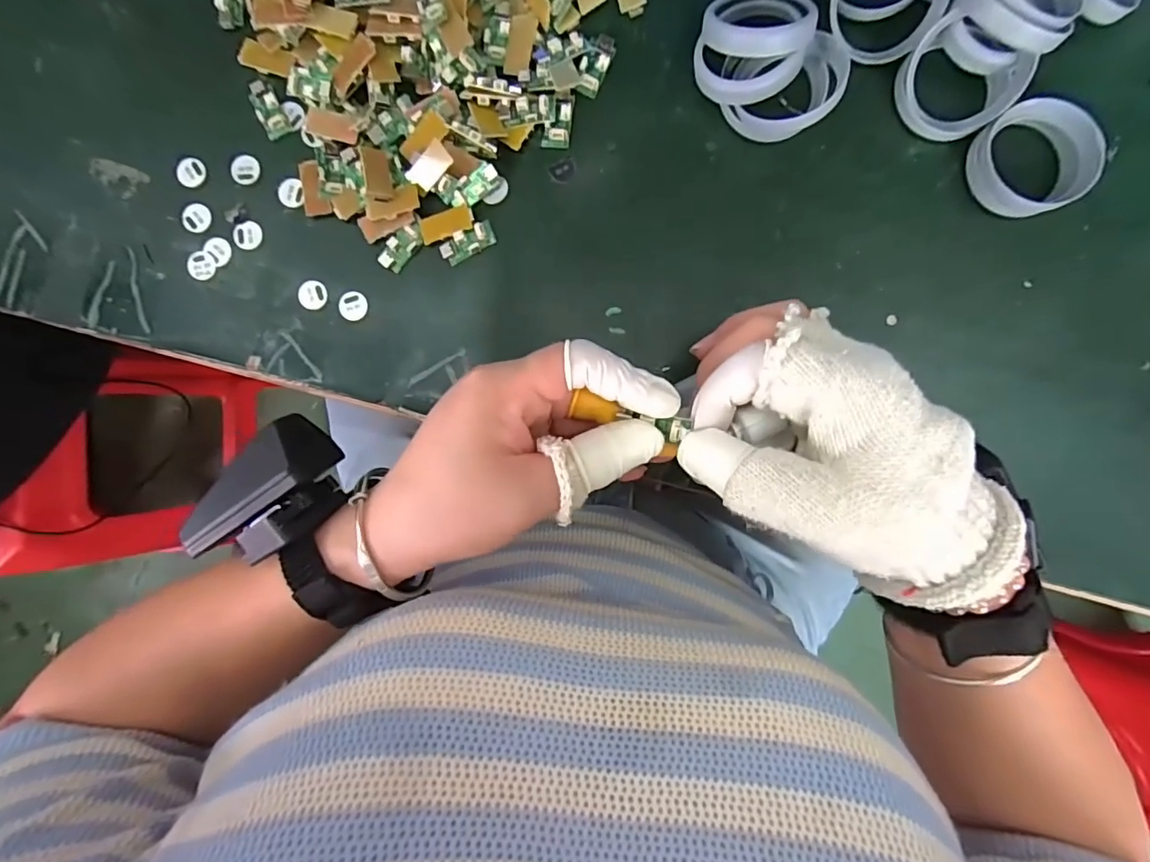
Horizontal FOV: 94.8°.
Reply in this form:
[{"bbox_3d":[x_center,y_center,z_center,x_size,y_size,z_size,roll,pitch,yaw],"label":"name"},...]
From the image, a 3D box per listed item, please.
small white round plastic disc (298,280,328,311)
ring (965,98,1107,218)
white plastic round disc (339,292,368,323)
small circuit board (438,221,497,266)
[{"bbox_3d":[-0.155,-0.080,0.312,0.016,0.004,0.017,0,90,1],"label":"small white round plastic disc"},{"bbox_3d":[0.252,-0.150,0.292,0.055,0.025,0.056,0,90,1],"label":"ring"},{"bbox_3d":[-0.131,-0.074,0.311,0.017,0.004,0.017,0,90,1],"label":"white plastic round disc"},{"bbox_3d":[-0.061,-0.108,0.305,0.032,0.006,0.016,-23,90,1],"label":"small circuit board"}]

